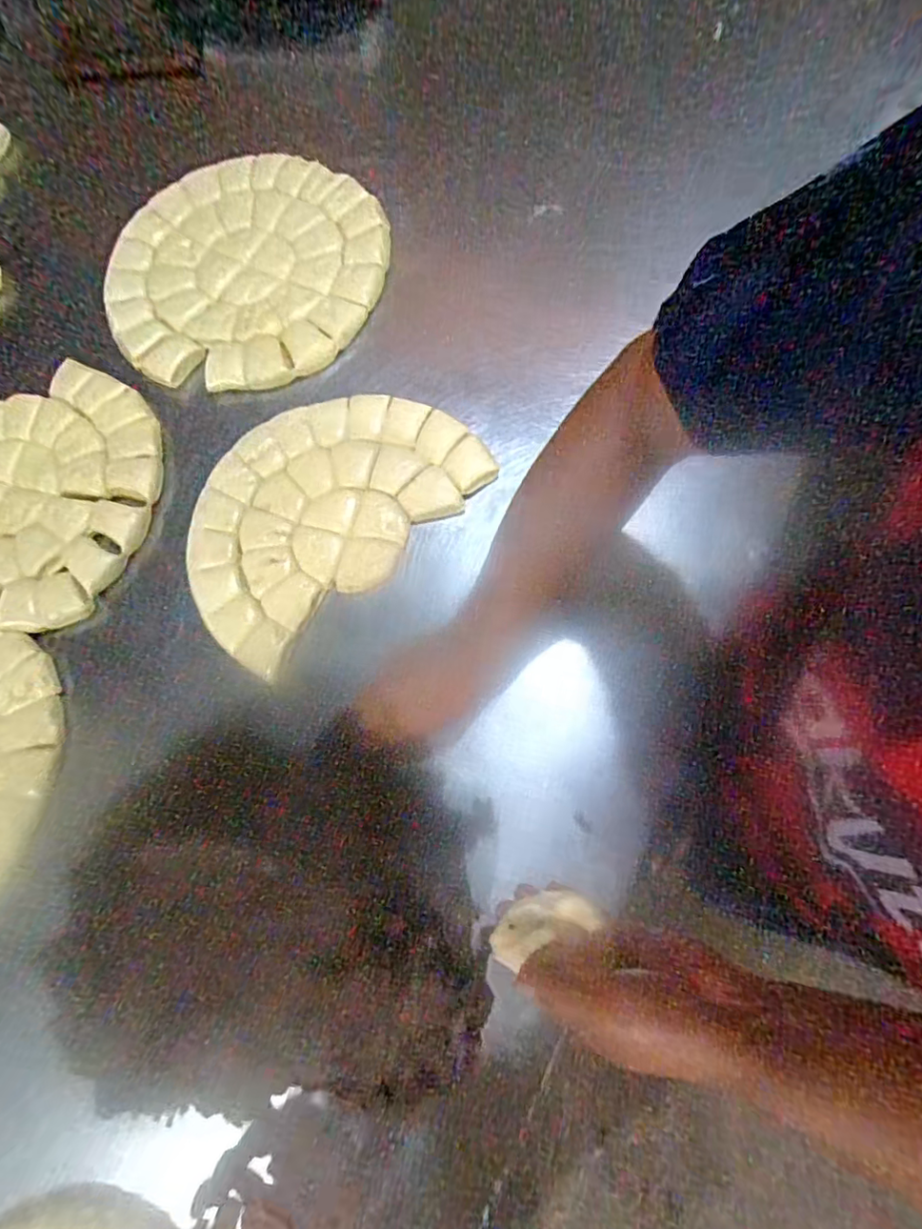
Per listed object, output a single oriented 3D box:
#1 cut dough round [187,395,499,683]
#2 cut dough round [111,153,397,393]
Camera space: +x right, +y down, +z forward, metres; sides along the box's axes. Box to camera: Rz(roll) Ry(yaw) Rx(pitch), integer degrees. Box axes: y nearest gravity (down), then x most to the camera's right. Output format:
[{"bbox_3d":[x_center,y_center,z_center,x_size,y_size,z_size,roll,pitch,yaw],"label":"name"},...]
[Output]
[{"bbox_3d":[-0.146,-0.117,0.598,0.317,0.015,0.201,-41,79,-8],"label":"cut dough round"},{"bbox_3d":[-0.249,-0.418,0.678,0.313,0.021,0.322,0,76,2],"label":"cut dough round"}]

